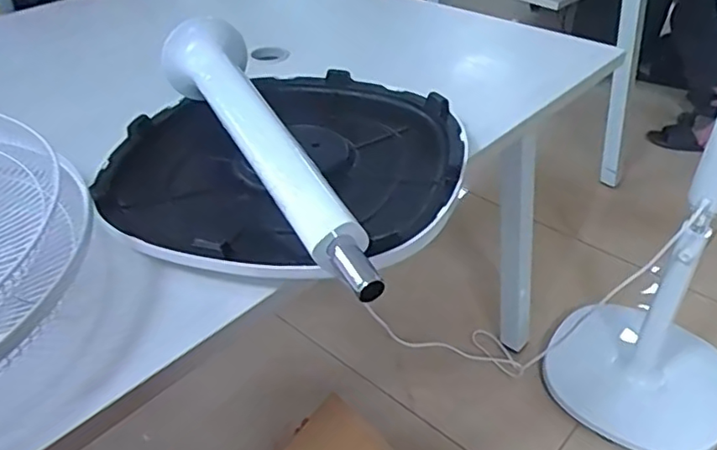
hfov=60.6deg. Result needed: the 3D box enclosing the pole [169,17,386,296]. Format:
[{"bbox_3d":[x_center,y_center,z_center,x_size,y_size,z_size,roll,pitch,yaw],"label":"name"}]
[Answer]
[{"bbox_3d":[-0.105,-0.089,0.610,0.099,0.086,0.469,-16,40,-18],"label":"pole"}]

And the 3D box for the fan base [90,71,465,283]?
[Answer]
[{"bbox_3d":[-0.080,-0.069,0.687,0.372,0.057,0.382,8,38,13],"label":"fan base"}]

